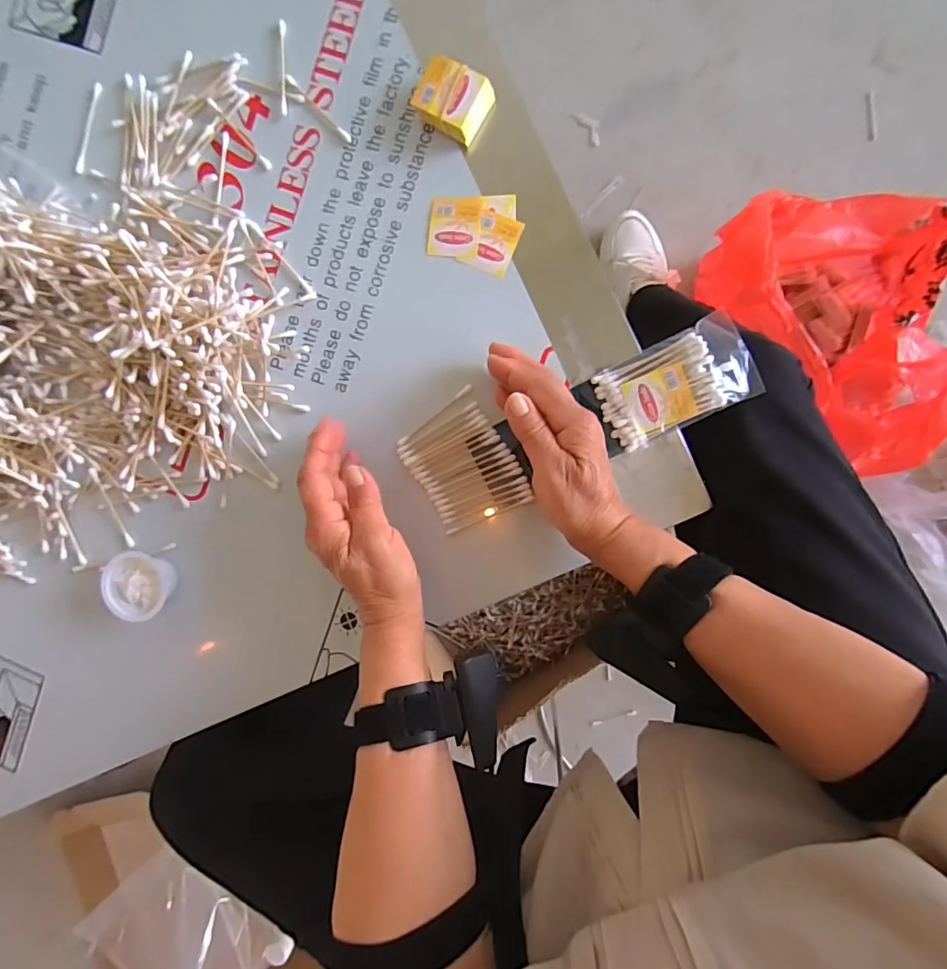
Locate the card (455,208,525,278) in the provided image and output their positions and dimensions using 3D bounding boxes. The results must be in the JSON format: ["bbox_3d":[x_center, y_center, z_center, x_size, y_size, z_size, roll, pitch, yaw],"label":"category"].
[{"bbox_3d":[0.014,-0.184,0.391,0.036,0.004,0.043,23,94,6],"label":"card"}]

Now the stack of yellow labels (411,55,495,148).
[{"bbox_3d":[-0.015,-0.284,0.382,0.050,0.024,0.040,27,94,5],"label":"stack of yellow labels"}]

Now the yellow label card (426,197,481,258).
[{"bbox_3d":[-0.014,-0.198,0.395,0.039,0.004,0.043,7,92,6],"label":"yellow label card"}]

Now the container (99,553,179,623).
[{"bbox_3d":[-0.272,0.081,0.420,0.044,0.029,0.053,0,91,7],"label":"container"}]

